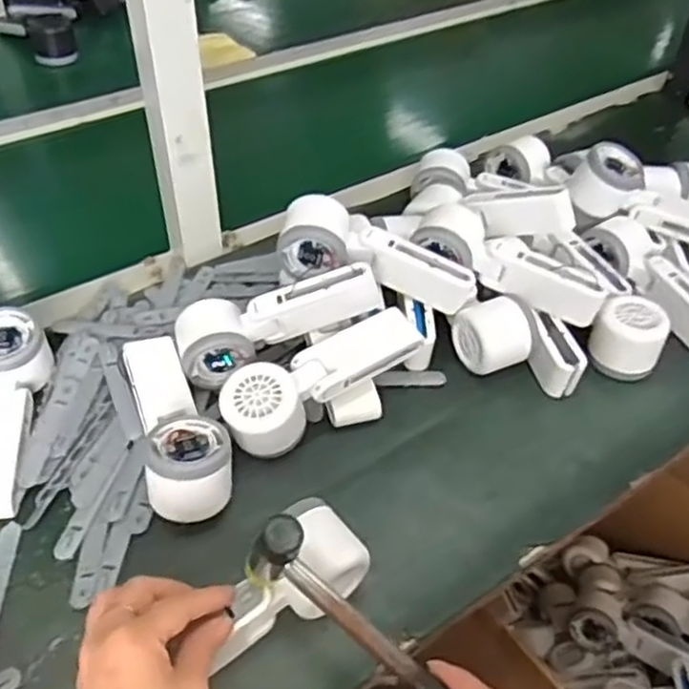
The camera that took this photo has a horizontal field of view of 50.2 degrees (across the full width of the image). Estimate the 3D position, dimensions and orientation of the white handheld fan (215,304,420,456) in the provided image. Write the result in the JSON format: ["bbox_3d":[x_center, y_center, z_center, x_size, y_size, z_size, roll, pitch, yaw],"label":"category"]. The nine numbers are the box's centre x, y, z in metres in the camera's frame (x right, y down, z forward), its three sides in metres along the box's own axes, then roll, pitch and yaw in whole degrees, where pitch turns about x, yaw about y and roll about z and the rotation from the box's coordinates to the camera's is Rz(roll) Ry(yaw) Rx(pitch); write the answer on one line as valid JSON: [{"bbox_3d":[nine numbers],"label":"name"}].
[{"bbox_3d":[-0.018,0.030,0.578,0.170,0.059,0.056,-28,54,-27],"label":"white handheld fan"}]

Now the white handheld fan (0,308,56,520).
[{"bbox_3d":[-0.258,0.047,0.547,0.056,0.051,0.166,-3,46,-7],"label":"white handheld fan"}]

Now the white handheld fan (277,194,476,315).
[{"bbox_3d":[0.027,-0.072,0.624,0.165,0.048,0.045,21,47,-2],"label":"white handheld fan"}]

